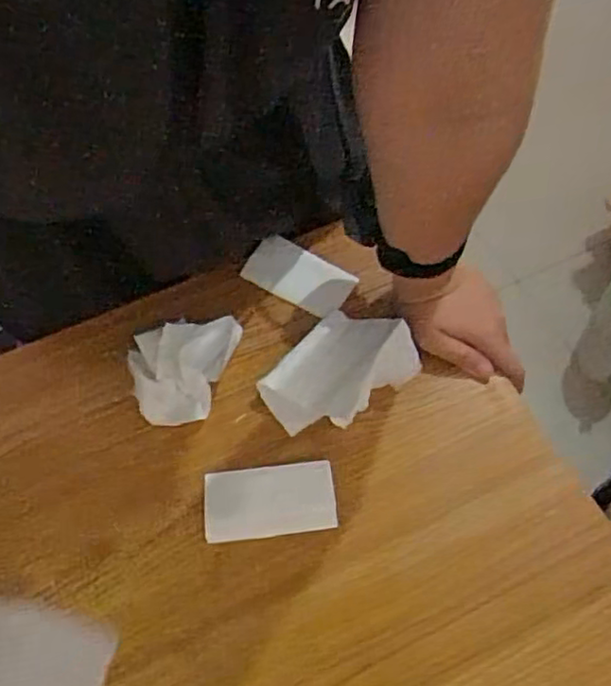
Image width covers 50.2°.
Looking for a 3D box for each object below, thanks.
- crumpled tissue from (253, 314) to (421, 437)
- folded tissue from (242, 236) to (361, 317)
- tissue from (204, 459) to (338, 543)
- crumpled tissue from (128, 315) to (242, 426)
[{"bbox_3d":[0.024,0.021,0.531,0.118,0.034,0.083,-38,66,-19],"label":"crumpled tissue"},{"bbox_3d":[-0.007,-0.061,0.594,0.099,0.009,0.048,31,65,17],"label":"folded tissue"},{"bbox_3d":[-0.027,0.120,0.495,0.097,0.009,0.053,-6,60,-2],"label":"tissue"},{"bbox_3d":[-0.101,0.026,0.545,0.091,0.022,0.089,-4,60,-1],"label":"crumpled tissue"}]

